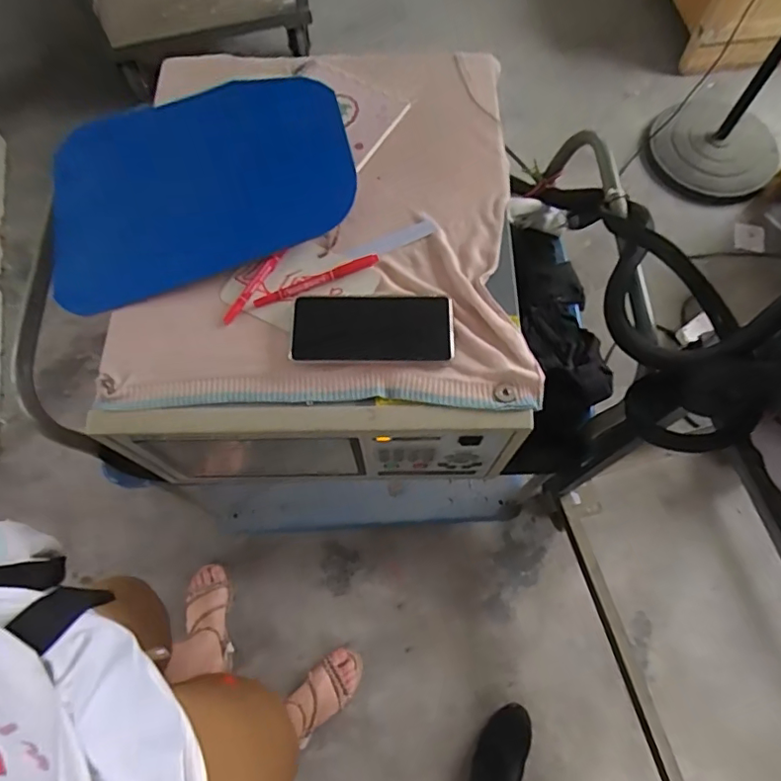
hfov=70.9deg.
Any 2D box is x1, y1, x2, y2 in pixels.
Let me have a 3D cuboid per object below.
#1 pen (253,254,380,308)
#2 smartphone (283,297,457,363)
[{"bbox_3d":[-0.076,-0.114,0.574,0.135,0.010,0.012,-23,70,-8],"label":"pen"},{"bbox_3d":[-0.019,-0.063,0.552,0.163,0.012,0.071,-1,69,0],"label":"smartphone"}]

